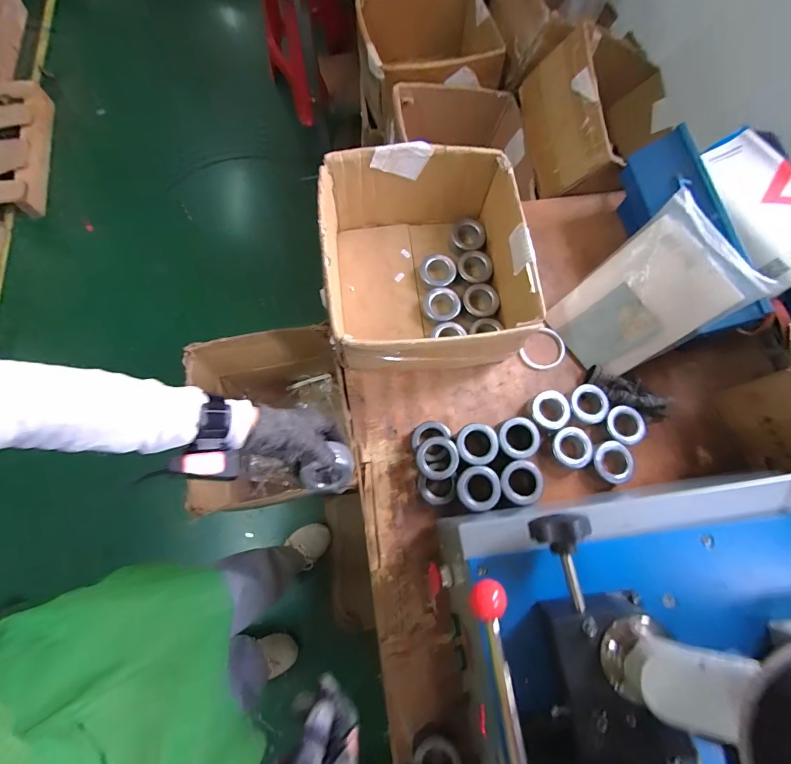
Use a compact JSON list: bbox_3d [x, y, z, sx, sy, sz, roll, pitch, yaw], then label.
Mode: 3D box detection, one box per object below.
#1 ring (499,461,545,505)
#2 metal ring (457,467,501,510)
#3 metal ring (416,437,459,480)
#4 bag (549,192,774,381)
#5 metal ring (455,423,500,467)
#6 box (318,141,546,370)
[{"bbox_3d":[0.203,0.159,0.615,0.070,0.016,0.065,0,74,-1],"label":"ring"},{"bbox_3d":[0.134,0.168,0.611,0.070,0.014,0.066,0,74,-1],"label":"metal ring"},{"bbox_3d":[0.069,0.125,0.632,0.069,0.033,0.067,0,74,-1],"label":"metal ring"},{"bbox_3d":[0.416,-0.137,0.658,0.026,0.273,0.187,-20,71,-48],"label":"bag"},{"bbox_3d":[0.135,0.102,0.633,0.069,0.014,0.066,0,74,-1],"label":"metal ring"},{"bbox_3d":[0.050,-0.200,0.687,0.328,0.188,0.344,-7,74,-3],"label":"box"}]

